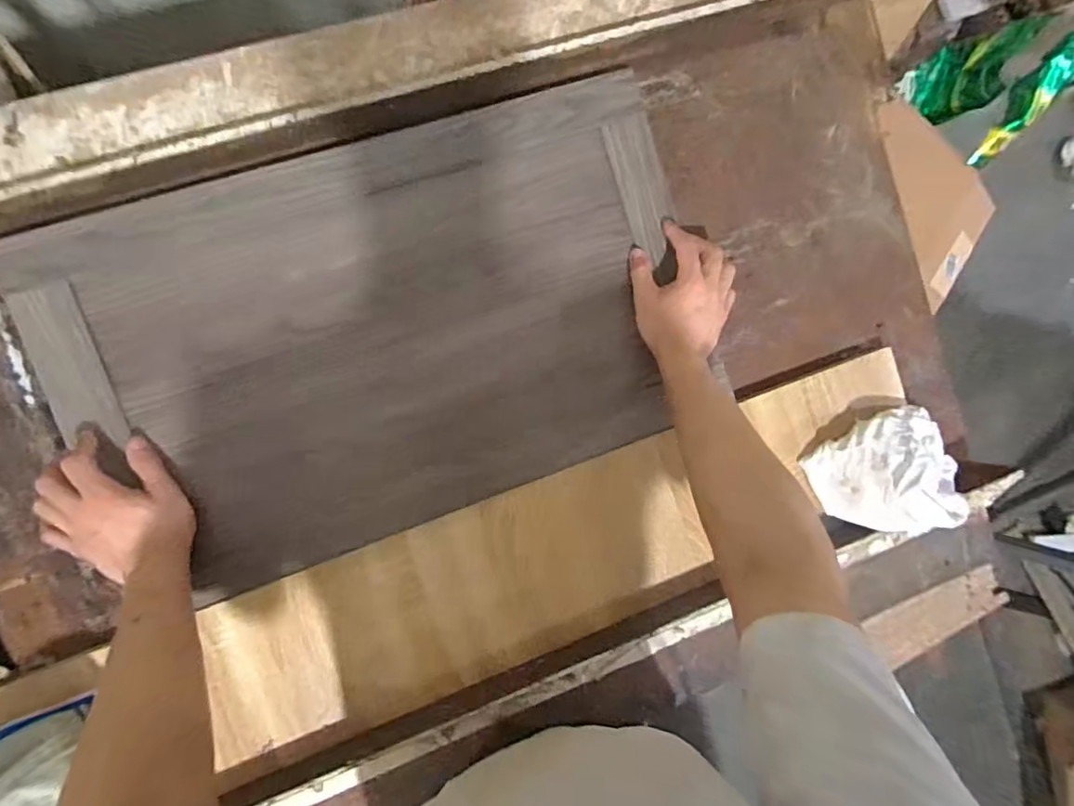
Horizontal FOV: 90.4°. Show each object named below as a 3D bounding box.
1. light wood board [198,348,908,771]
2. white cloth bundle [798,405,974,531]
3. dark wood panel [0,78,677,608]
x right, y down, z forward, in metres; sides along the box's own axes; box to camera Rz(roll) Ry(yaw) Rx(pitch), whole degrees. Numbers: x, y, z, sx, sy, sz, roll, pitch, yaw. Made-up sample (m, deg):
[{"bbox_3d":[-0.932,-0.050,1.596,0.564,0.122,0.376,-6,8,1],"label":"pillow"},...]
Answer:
[{"bbox_3d":[0.054,0.150,0.569,0.783,0.024,0.155,-20,91,-9],"label":"light wood board"},{"bbox_3d":[0.402,0.084,0.607,0.161,0.061,0.136,-20,90,-7],"label":"white cloth bundle"},{"bbox_3d":[-0.141,-0.068,0.546,0.616,0.040,0.380,-19,91,-9],"label":"dark wood panel"}]

